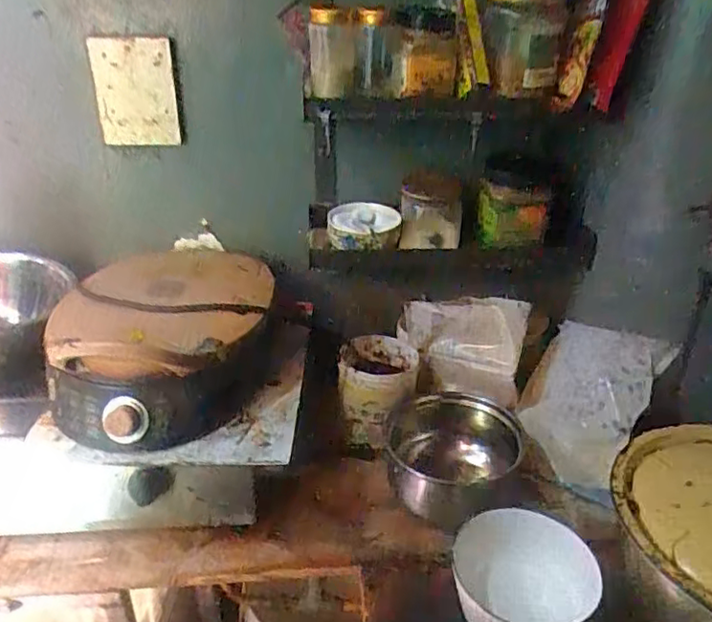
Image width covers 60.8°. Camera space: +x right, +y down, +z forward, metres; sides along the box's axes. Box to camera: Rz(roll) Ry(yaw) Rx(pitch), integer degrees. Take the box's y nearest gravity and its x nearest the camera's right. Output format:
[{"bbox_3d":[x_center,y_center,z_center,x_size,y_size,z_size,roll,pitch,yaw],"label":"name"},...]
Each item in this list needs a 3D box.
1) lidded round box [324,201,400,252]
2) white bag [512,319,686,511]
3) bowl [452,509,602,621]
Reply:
[{"bbox_3d":[0.010,-0.116,0.855,0.098,0.049,0.088,2,27,2],"label":"lidded round box"},{"bbox_3d":[0.307,0.121,0.817,0.158,0.139,0.187,20,32,32],"label":"white bag"},{"bbox_3d":[0.167,0.290,0.631,0.135,0.086,0.141,1,27,-1],"label":"bowl"}]

